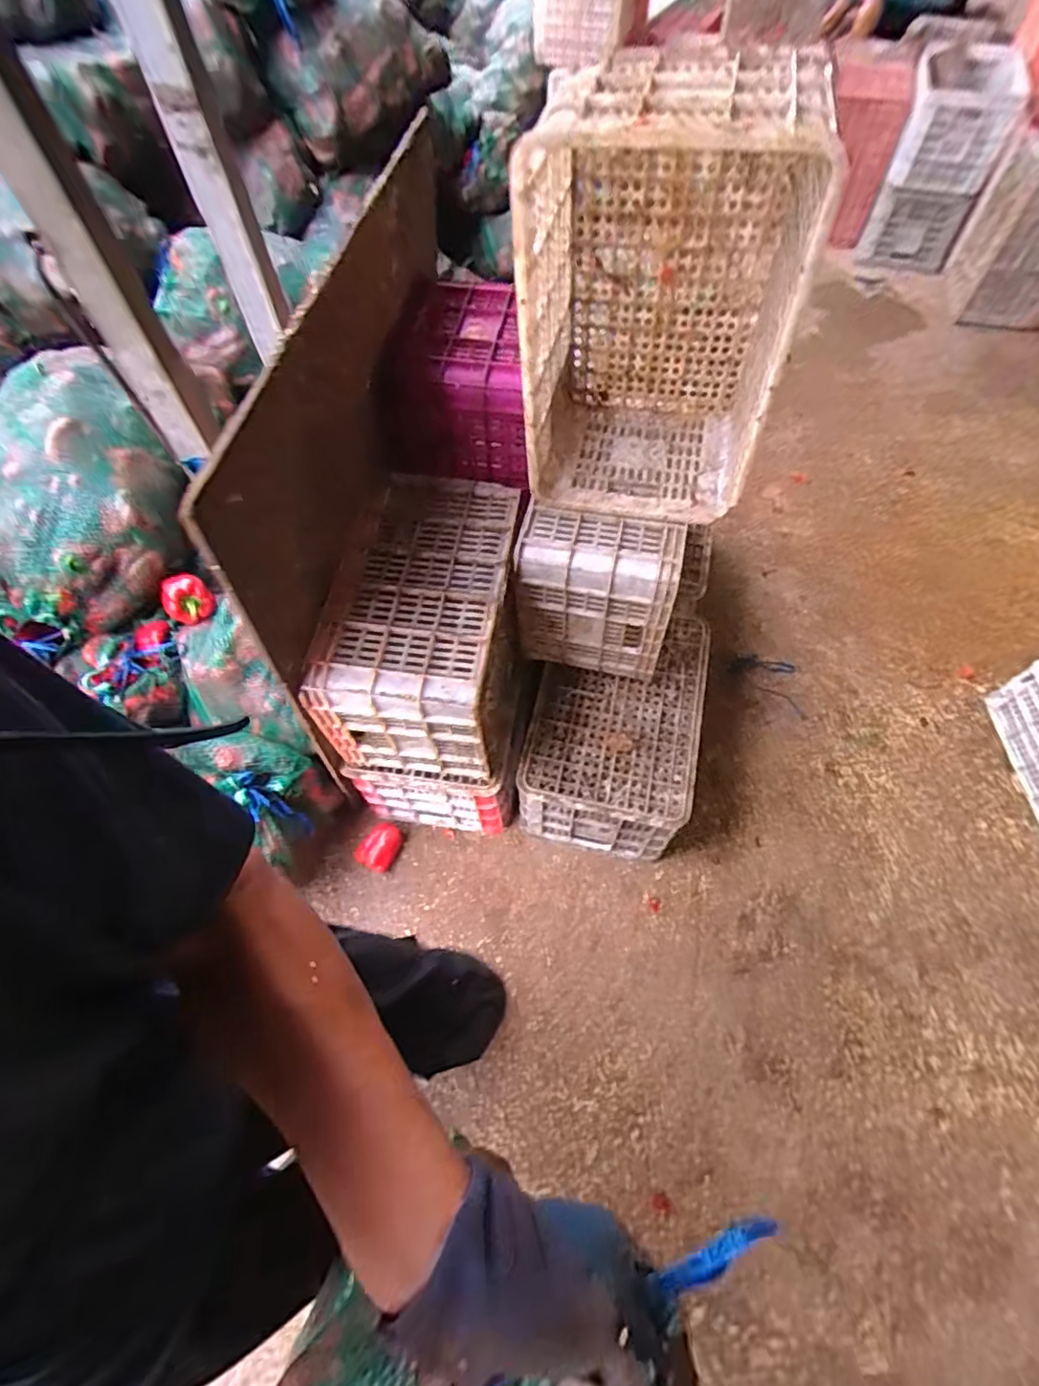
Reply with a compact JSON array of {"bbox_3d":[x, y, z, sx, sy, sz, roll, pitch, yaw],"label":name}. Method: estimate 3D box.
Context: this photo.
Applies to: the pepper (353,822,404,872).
[{"bbox_3d":[-0.331,0.370,1.395,0.091,0.061,0.116,35,69,19],"label":"pepper"}]

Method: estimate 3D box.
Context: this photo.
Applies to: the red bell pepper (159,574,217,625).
[{"bbox_3d":[-0.669,-0.185,1.176,0.092,0.077,0.081,-40,67,-17],"label":"red bell pepper"}]

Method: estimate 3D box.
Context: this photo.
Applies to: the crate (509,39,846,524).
[{"bbox_3d":[0.213,-0.577,0.901,0.344,0.527,0.324,13,64,9],"label":"crate"}]

